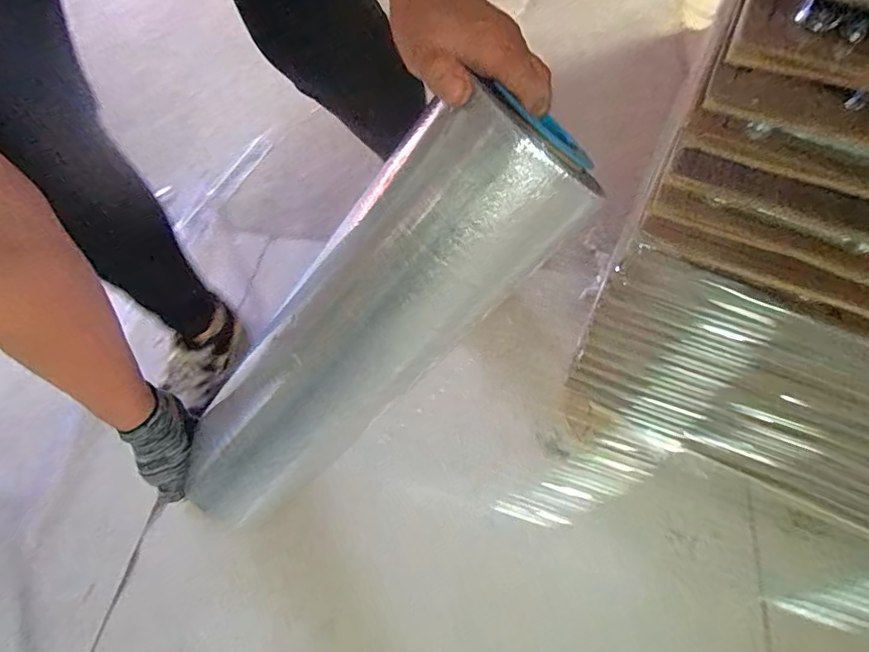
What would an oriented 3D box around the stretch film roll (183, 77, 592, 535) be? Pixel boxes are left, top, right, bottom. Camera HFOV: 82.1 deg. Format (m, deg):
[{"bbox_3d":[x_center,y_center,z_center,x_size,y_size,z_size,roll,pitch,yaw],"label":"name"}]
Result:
[{"bbox_3d":[-0.081,0.029,0.432,0.090,0.493,0.105,10,45,-47],"label":"stretch film roll"}]

